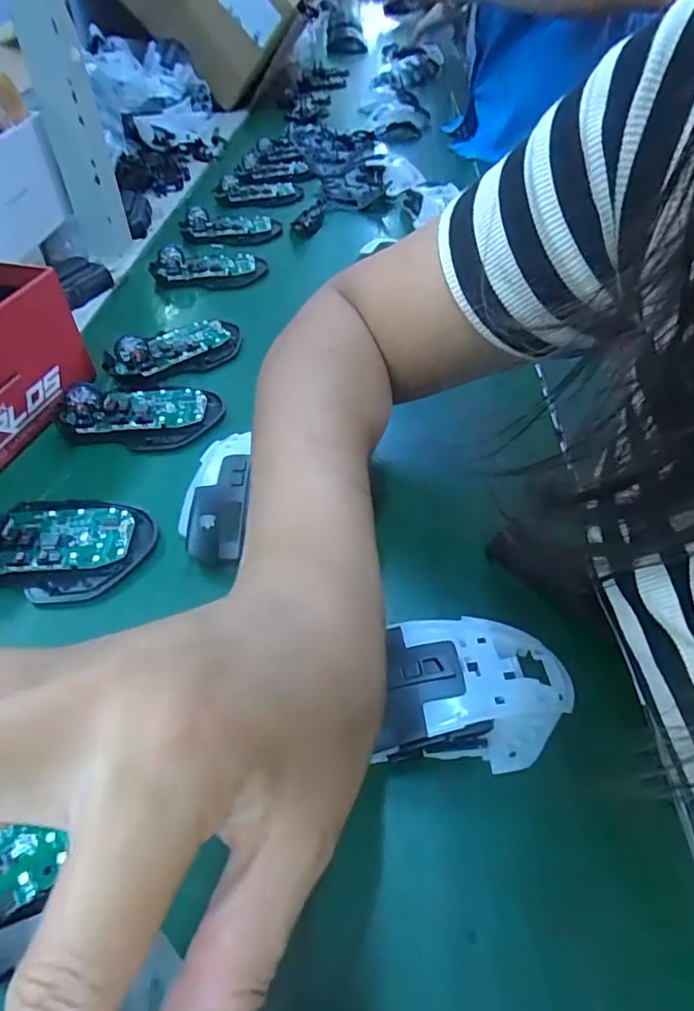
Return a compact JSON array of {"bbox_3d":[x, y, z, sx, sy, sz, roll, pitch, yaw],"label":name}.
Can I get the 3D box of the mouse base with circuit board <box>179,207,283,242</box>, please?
[{"bbox_3d":[-0.137,-0.331,0.662,0.112,0.022,0.061,-5,46,-4],"label":"mouse base with circuit board"}]

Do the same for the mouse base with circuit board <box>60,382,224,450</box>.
[{"bbox_3d":[-0.150,-0.073,0.406,0.112,0.026,0.064,-9,46,-8],"label":"mouse base with circuit board"}]

